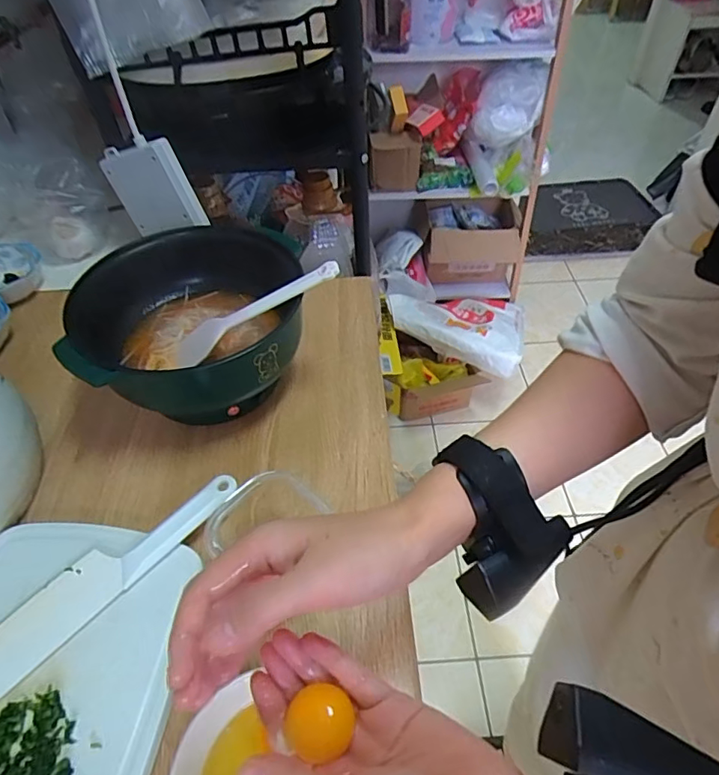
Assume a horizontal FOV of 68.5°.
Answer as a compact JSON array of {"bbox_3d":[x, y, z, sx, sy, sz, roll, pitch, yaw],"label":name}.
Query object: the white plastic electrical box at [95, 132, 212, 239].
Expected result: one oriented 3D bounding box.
[{"bbox_3d":[-0.272,-0.259,0.689,0.100,0.116,0.033,-9,33,23],"label":"white plastic electrical box"}]

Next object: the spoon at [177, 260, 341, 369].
[{"bbox_3d":[-0.107,-0.072,0.516,0.192,0.016,0.053,-26,46,16],"label":"spoon"}]

